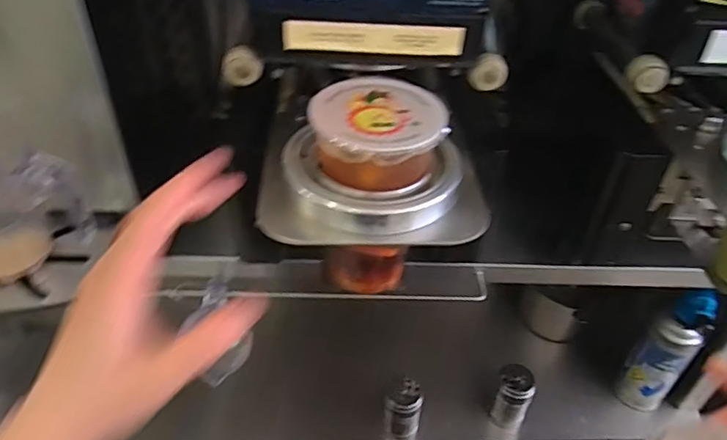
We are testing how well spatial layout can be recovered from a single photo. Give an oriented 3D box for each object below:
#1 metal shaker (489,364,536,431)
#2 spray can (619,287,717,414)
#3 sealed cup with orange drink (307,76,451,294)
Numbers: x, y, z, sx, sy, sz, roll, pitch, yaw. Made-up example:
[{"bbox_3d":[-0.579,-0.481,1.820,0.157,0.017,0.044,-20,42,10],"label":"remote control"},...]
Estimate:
[{"bbox_3d":[0.212,0.259,0.763,0.050,0.109,0.046,2,41,-2],"label":"metal shaker"},{"bbox_3d":[0.418,0.194,0.747,0.065,0.230,0.055,33,49,31],"label":"spray can"},{"bbox_3d":[0.007,-0.015,0.418,0.084,0.162,0.087,2,41,-2],"label":"sealed cup with orange drink"}]

